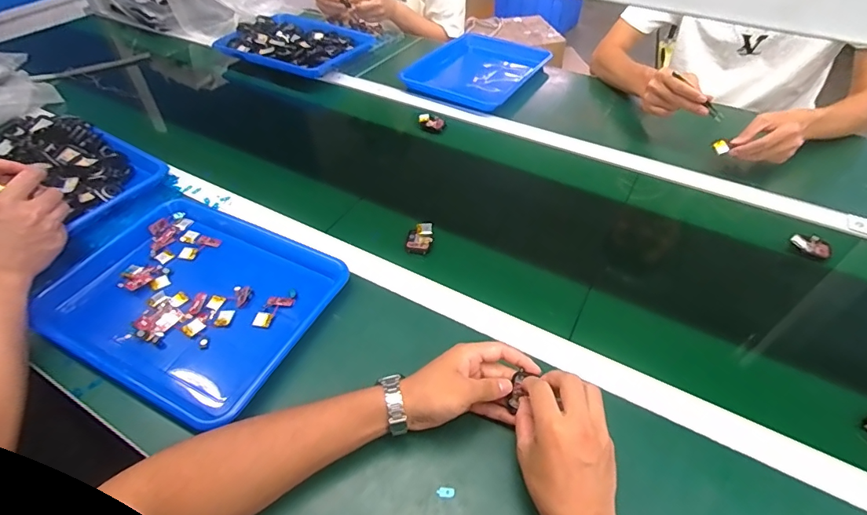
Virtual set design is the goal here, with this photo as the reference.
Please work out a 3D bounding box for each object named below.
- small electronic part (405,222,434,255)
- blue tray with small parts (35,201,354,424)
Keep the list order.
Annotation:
[{"bbox_3d":[-0.020,-0.029,0.646,0.036,0.016,0.051,4,47,4],"label":"small electronic part"},{"bbox_3d":[-0.304,0.048,0.568,0.334,0.036,0.257,20,51,18],"label":"blue tray with small parts"}]

